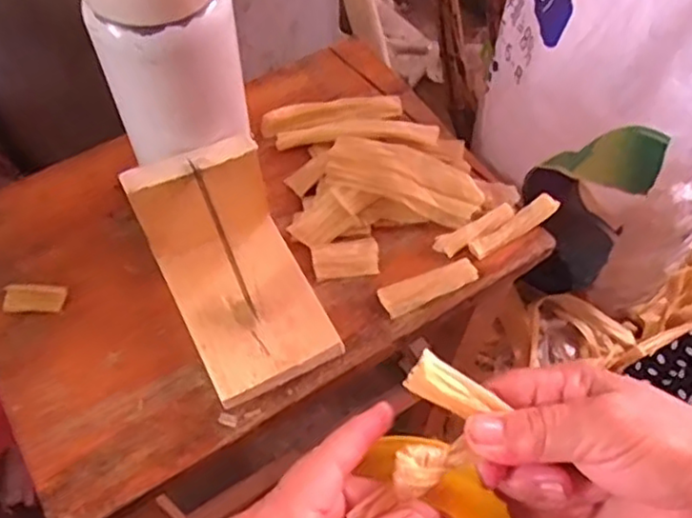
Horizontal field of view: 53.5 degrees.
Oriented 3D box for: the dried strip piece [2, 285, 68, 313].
[{"bbox_3d":[-0.192,0.025,0.424,0.036,0.004,0.019,-2,58,-1],"label":"dried strip piece"}]

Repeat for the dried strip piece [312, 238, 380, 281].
[{"bbox_3d":[0.000,-0.001,0.439,0.042,0.004,0.023,-10,58,-5],"label":"dried strip piece"}]

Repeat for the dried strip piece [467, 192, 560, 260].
[{"bbox_3d":[0.109,-0.023,0.445,0.065,0.010,0.015,-28,62,-16],"label":"dried strip piece"}]

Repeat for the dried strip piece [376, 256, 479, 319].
[{"bbox_3d":[0.051,0.016,0.430,0.063,0.006,0.020,-22,60,-13],"label":"dried strip piece"}]

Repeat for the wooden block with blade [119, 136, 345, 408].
[{"bbox_3d":[-0.062,0.007,0.389,0.076,0.078,0.117,-24,61,-14],"label":"wooden block with blade"}]

